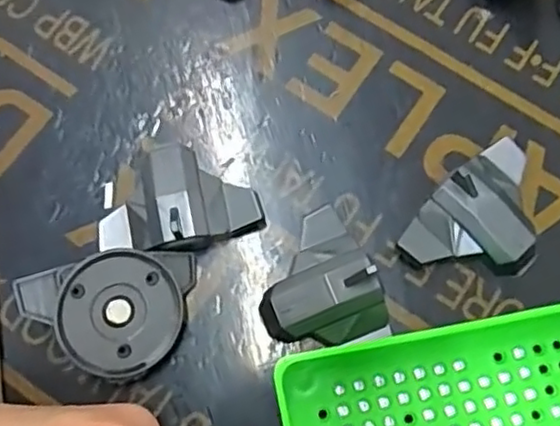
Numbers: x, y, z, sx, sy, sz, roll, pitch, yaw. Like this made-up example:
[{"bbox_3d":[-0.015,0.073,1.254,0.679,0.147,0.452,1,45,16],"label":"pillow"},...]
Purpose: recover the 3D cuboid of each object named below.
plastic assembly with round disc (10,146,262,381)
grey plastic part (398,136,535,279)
[{"bbox_3d":[-0.047,0.015,0.234,0.049,0.030,0.082,34,79,9],"label":"plastic assembly with round disc"},{"bbox_3d":[0.077,0.003,0.240,0.042,0.021,0.058,42,80,11],"label":"grey plastic part"}]

